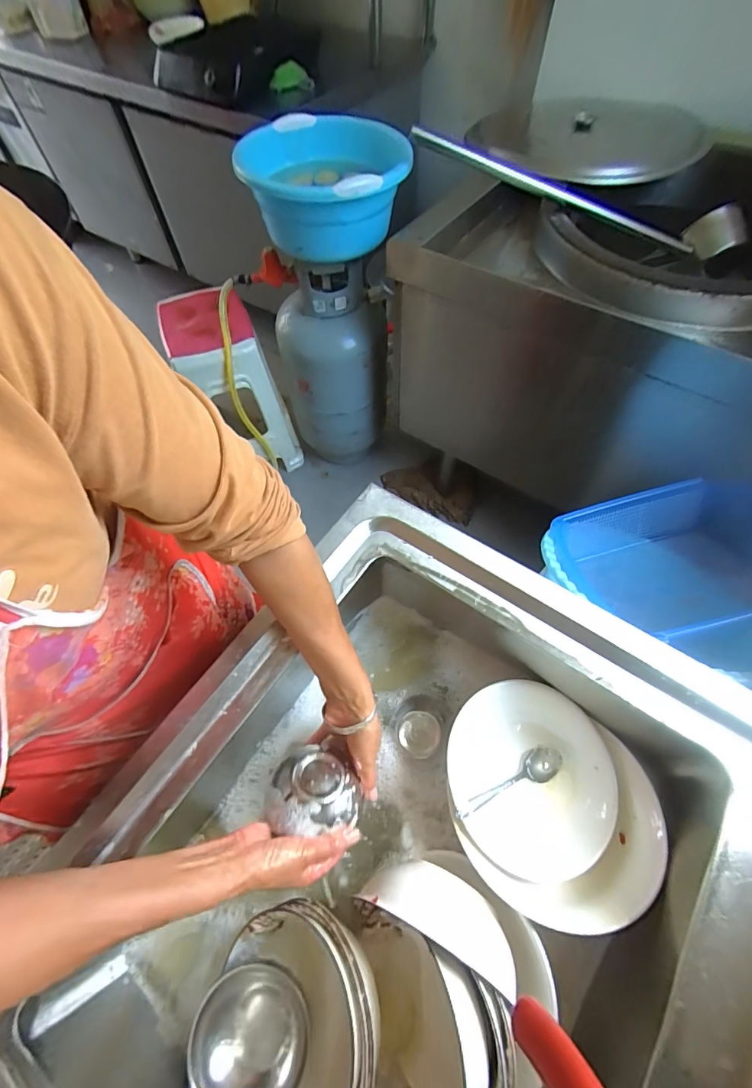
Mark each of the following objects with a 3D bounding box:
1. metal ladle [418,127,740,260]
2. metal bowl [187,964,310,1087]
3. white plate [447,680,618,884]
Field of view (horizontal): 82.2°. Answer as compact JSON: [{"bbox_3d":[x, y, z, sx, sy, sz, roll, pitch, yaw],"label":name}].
[{"bbox_3d":[0.444,-0.749,0.917,0.760,0.097,0.112,13,62,-6],"label":"metal ladle"},{"bbox_3d":[-0.116,0.467,0.409,0.101,0.049,0.103,-1,61,1],"label":"metal bowl"},{"bbox_3d":[0.174,0.261,0.492,0.190,0.068,0.180,-1,61,1],"label":"white plate"}]

